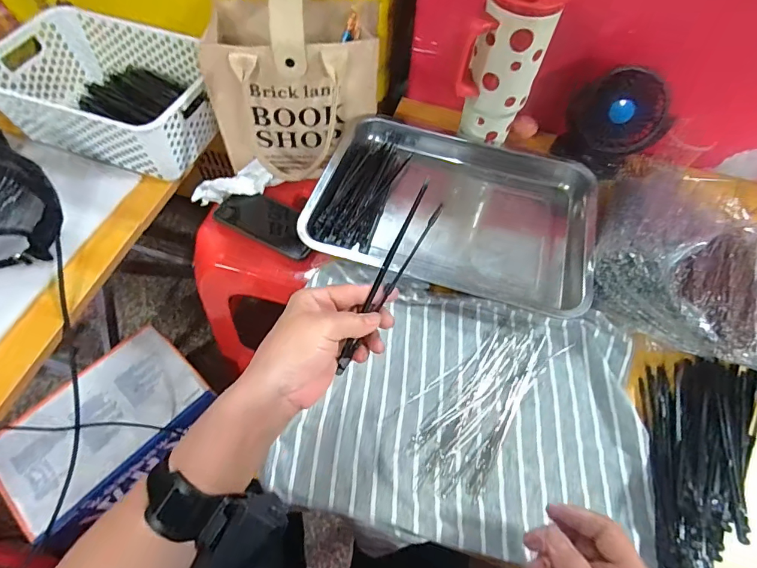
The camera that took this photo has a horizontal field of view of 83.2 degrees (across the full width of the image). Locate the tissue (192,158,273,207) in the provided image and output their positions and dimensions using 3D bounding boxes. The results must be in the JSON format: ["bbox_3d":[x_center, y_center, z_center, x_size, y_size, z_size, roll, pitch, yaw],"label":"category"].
[{"bbox_3d":[-0.228,-0.158,0.662,0.117,0.031,0.051,-16,62,-12],"label":"tissue"}]

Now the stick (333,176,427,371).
[{"bbox_3d":[0.003,-0.007,0.369,0.009,0.009,0.180,24,88,10],"label":"stick"}]

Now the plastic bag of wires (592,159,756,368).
[{"bbox_3d":[0.367,-0.032,0.497,0.203,0.082,0.272,24,62,10],"label":"plastic bag of wires"}]

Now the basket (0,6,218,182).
[{"bbox_3d":[-0.399,-0.296,0.656,0.310,0.108,0.205,18,61,7],"label":"basket"}]

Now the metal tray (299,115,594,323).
[{"bbox_3d":[0.102,-0.101,0.570,0.347,0.055,0.268,20,61,8],"label":"metal tray"}]

